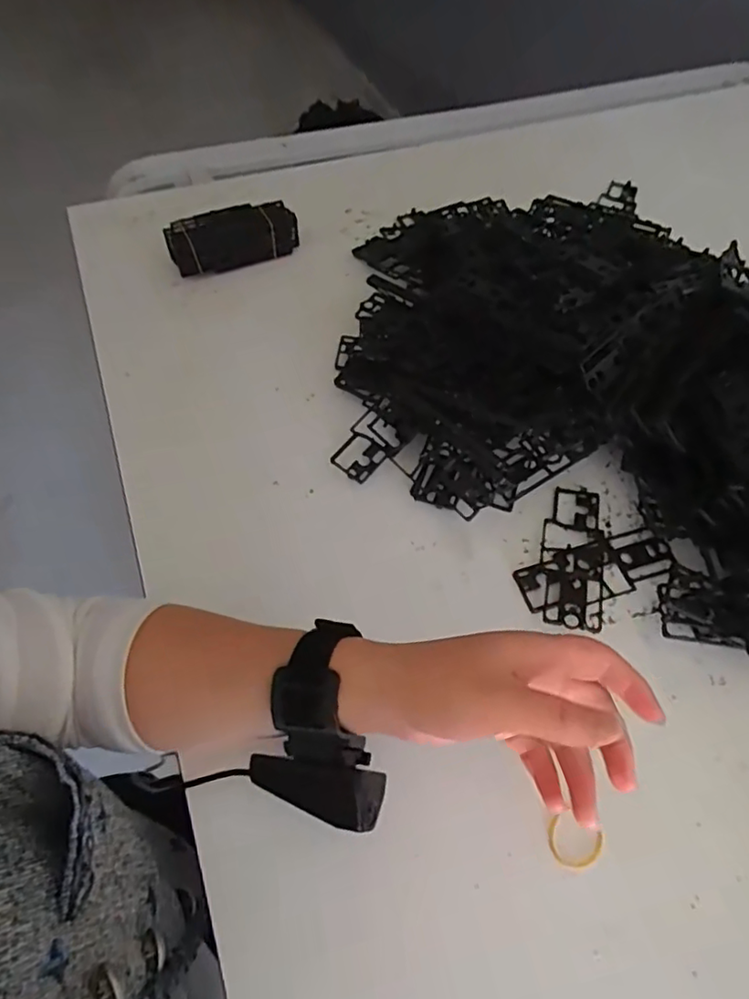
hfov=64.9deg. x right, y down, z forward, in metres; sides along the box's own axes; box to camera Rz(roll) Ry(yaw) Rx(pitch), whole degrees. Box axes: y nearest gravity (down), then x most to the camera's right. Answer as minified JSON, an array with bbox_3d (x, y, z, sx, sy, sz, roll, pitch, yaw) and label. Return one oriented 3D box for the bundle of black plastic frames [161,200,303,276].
[{"bbox_3d":[-0.143,-0.266,0.606,0.131,0.048,0.040,-26,60,-18],"label":"bundle of black plastic frames"}]

